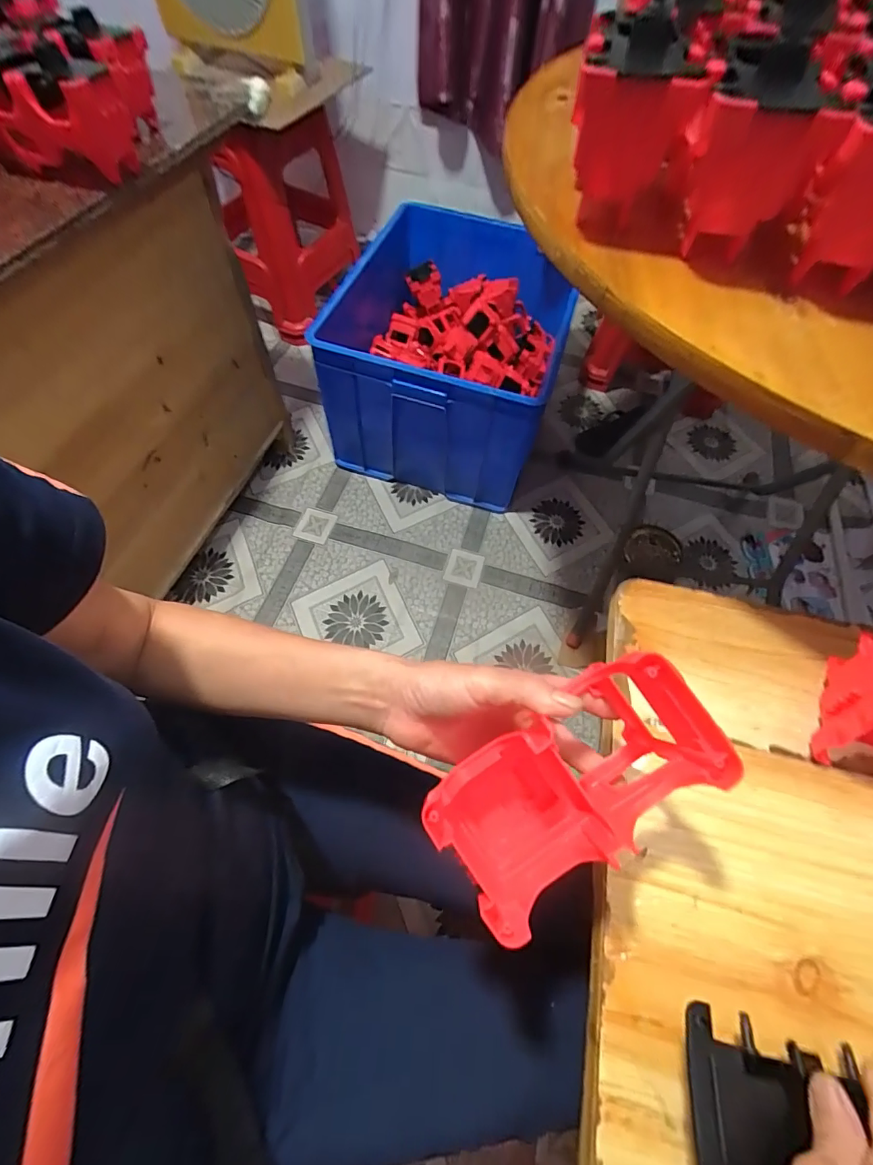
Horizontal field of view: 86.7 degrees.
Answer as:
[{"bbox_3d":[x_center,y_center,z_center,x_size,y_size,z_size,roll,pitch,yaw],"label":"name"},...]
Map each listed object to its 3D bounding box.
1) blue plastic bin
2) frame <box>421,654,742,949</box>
[{"bbox_3d":[0.033,-0.598,1.185,0.520,0.358,0.690,15,61,5],"label":"blue plastic bin"},{"bbox_3d":[0.074,0.115,0.261,0.150,0.096,0.080,-27,65,-18],"label":"frame"}]

